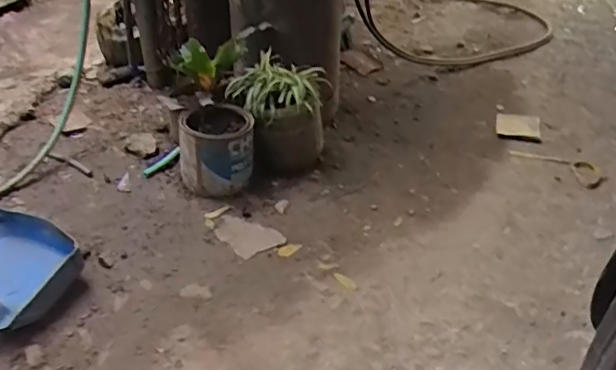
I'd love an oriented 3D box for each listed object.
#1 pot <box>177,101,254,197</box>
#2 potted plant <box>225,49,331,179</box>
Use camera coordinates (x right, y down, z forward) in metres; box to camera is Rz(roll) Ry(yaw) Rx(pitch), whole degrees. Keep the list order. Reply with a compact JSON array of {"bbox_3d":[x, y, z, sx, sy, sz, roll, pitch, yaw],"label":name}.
[{"bbox_3d":[-0.195,-0.072,1.218,0.156,0.142,0.132,-4,38,-9],"label":"pot"},{"bbox_3d":[-0.062,-0.145,1.278,0.219,0.224,0.172,-12,40,-19],"label":"potted plant"}]

